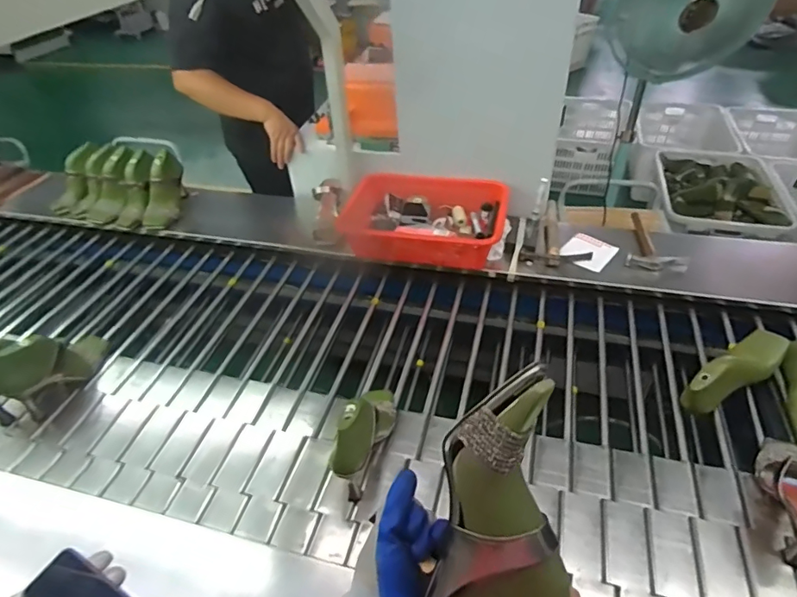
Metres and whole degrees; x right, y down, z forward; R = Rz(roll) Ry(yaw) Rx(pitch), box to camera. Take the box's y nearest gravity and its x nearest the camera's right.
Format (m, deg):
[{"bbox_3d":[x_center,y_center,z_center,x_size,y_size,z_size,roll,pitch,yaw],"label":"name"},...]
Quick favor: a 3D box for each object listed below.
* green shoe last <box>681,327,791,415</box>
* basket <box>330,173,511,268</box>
[{"bbox_3d":[0.619,0.125,0.886,0.227,0.085,0.075,-29,48,-25],"label":"green shoe last"},{"bbox_3d":[0.053,-0.199,1.252,0.424,0.106,0.248,10,44,15],"label":"basket"}]

